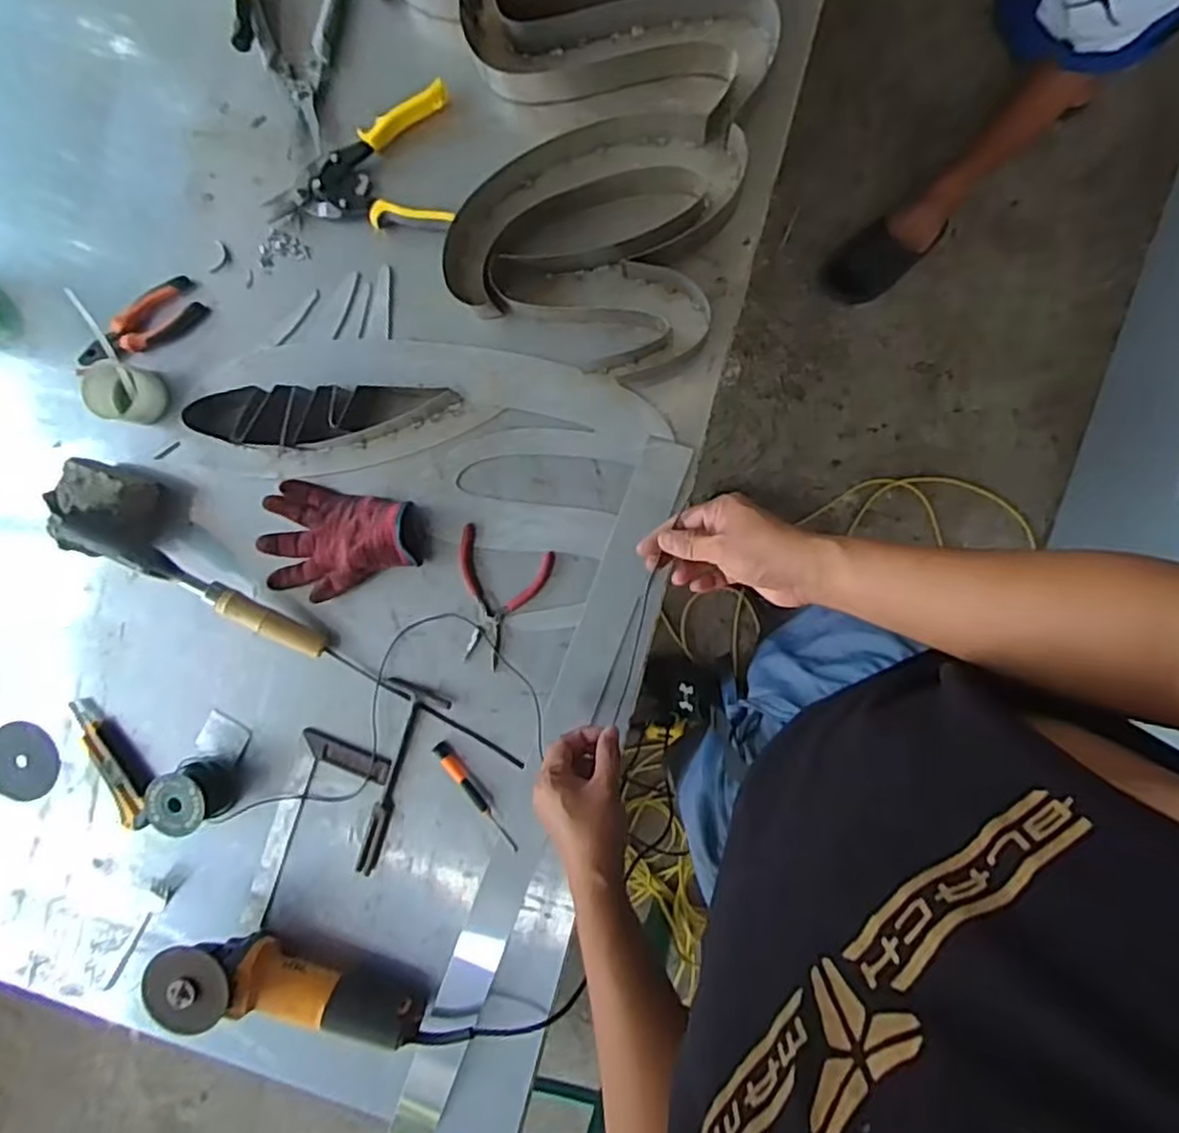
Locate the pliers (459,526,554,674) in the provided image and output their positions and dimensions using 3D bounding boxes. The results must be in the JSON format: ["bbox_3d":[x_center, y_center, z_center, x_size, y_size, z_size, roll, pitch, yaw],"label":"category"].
[{"bbox_3d":[-0.111,0.037,0.810,0.104,0.008,0.143,22,96,5],"label":"pliers"}]

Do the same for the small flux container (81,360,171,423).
[{"bbox_3d":[-0.534,-0.201,0.843,0.077,0.056,0.066,12,95,6],"label":"small flux container"}]

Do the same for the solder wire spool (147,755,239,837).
[{"bbox_3d":[-0.461,0.263,0.839,0.085,0.073,0.073,-28,90,8],"label":"solder wire spool"}]

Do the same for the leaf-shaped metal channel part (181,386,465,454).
[{"bbox_3d":[-0.294,-0.166,0.801,0.296,0.050,0.068,-4,93,7],"label":"leaf-shaped metal channel part"}]

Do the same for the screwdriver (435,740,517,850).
[{"bbox_3d":[-0.129,0.261,0.819,0.018,0.011,0.143,-36,89,8],"label":"screwdriver"}]

